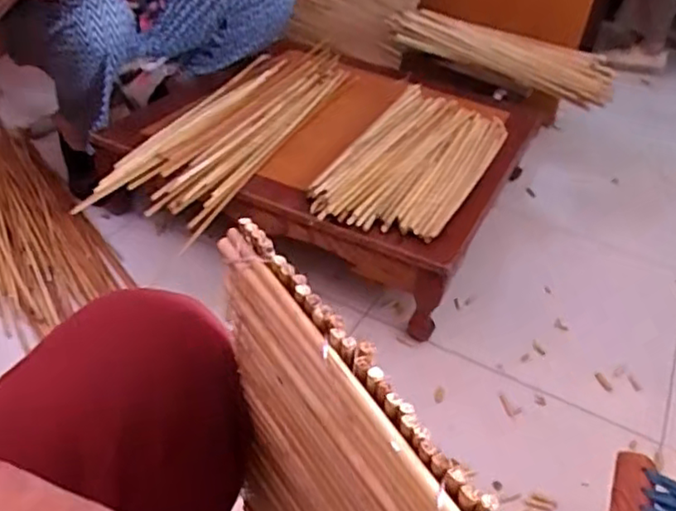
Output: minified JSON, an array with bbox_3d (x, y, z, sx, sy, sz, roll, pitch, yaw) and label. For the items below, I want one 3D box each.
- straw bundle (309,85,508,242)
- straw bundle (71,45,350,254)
[{"bbox_3d":[0.156,-0.191,1.216,0.235,0.029,0.529,19,39,16],"label":"straw bundle"},{"bbox_3d":[-0.188,-0.277,1.323,0.233,0.059,0.777,19,39,12],"label":"straw bundle"}]

